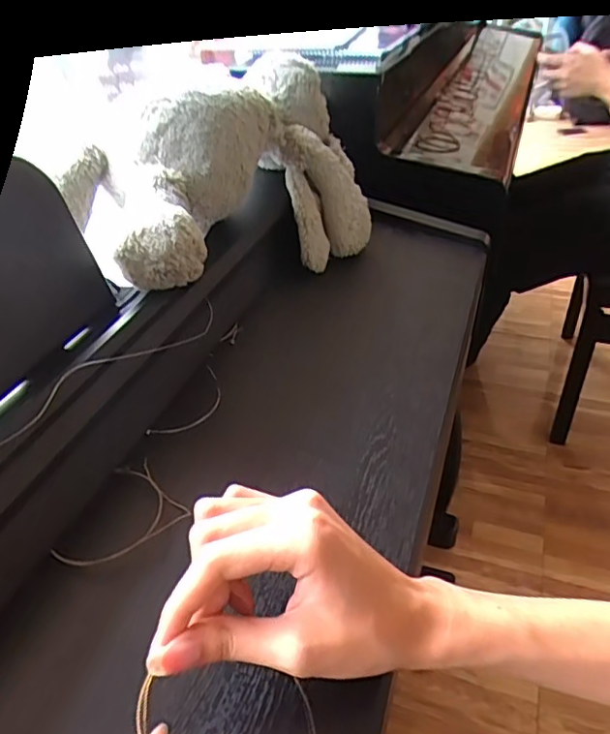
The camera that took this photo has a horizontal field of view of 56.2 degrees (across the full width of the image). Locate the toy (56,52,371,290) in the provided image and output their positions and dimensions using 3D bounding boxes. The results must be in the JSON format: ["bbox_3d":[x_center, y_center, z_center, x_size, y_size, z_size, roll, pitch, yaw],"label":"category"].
[{"bbox_3d":[-0.065,-0.162,0.557,0.169,0.186,0.363,20,44,27],"label":"toy"}]

